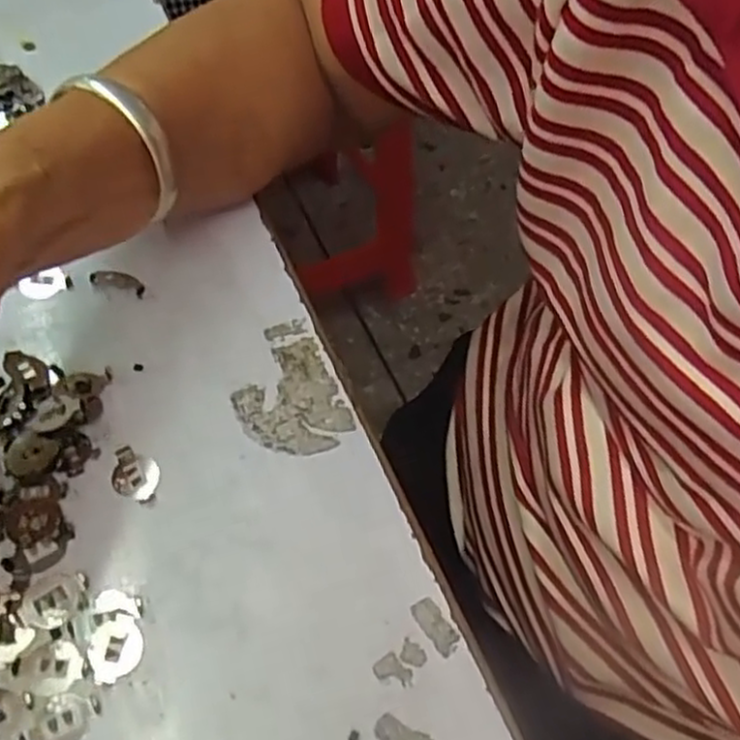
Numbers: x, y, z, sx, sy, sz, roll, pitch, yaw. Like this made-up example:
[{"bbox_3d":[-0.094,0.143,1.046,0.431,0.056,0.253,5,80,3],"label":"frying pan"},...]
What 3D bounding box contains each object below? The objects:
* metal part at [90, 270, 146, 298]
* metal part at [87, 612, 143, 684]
[{"bbox_3d":[-0.104,-0.037,0.309,0.023,0.005,0.009,18,58,6],"label":"metal part"},{"bbox_3d":[-0.080,0.087,0.234,0.017,0.004,0.017,-25,63,-19],"label":"metal part"}]

